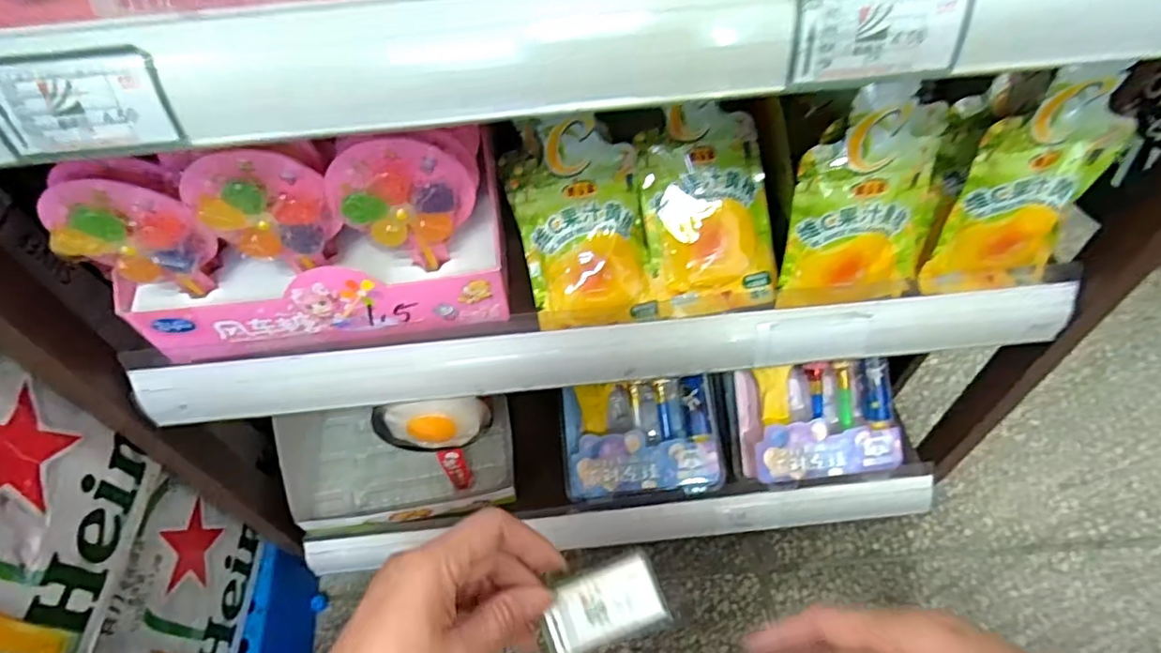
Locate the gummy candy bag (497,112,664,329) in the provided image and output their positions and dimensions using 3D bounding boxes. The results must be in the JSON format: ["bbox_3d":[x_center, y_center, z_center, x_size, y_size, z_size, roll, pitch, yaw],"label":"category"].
[{"bbox_3d":[-0.001,-0.064,0.364,0.077,0.026,0.127,-10,97,0],"label":"gummy candy bag"}]

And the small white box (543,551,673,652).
[{"bbox_3d":[0.012,0.146,0.308,0.061,0.012,0.035,-16,56,-11],"label":"small white box"}]

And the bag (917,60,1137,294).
[{"bbox_3d":[0.250,-0.076,0.336,0.075,0.126,0.023,-2,41,-1],"label":"bag"}]

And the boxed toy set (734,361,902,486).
[{"bbox_3d":[0.213,0.088,0.535,0.134,0.040,0.094,-7,79,-2],"label":"boxed toy set"}]

